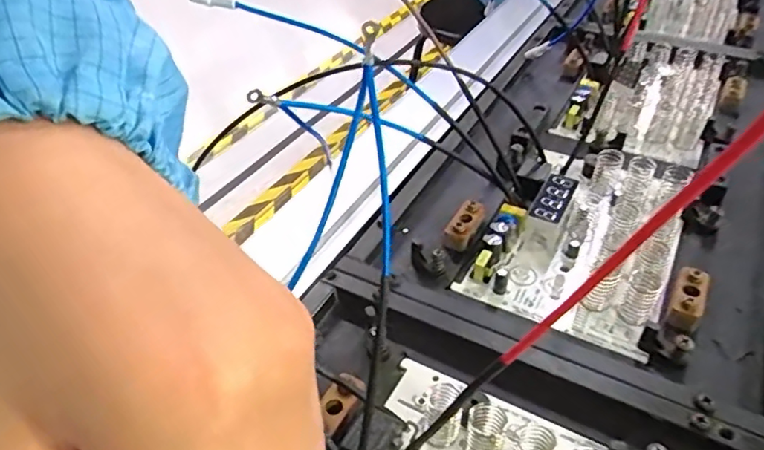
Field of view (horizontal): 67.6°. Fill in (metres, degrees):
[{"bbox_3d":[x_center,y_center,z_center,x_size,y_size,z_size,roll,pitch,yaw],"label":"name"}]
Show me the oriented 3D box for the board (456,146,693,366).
[{"bbox_3d":[0.108,-0.001,0.302,0.085,0.026,0.136,20,45,24],"label":"board"}]

